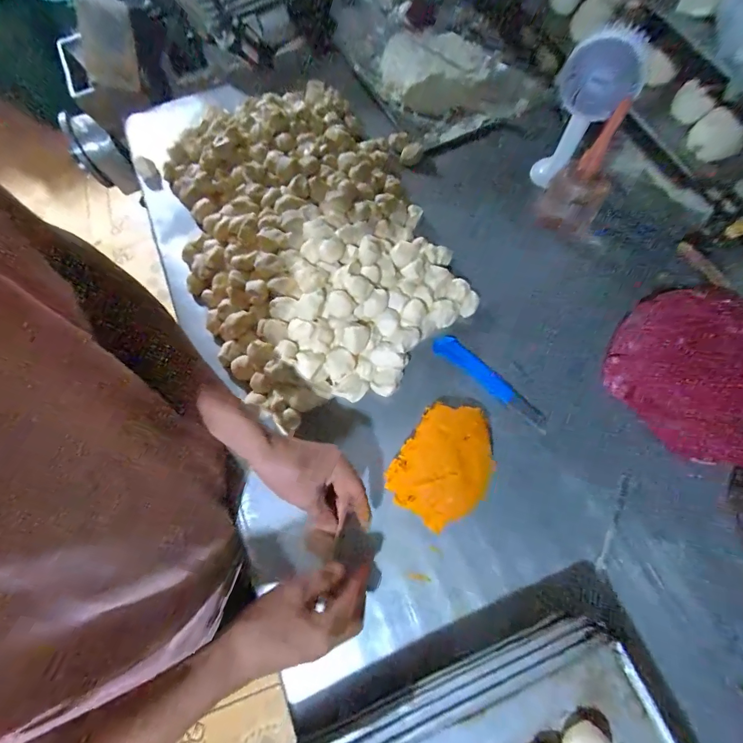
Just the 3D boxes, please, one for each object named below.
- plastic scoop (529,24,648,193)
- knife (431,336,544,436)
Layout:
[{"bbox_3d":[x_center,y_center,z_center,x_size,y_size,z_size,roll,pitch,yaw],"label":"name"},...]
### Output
[{"bbox_3d":[0.332,-0.399,0.611,0.110,0.244,0.071,24,71,12],"label":"plastic scoop"},{"bbox_3d":[0.176,0.010,0.557,0.194,0.012,0.036,39,75,16],"label":"knife"}]

